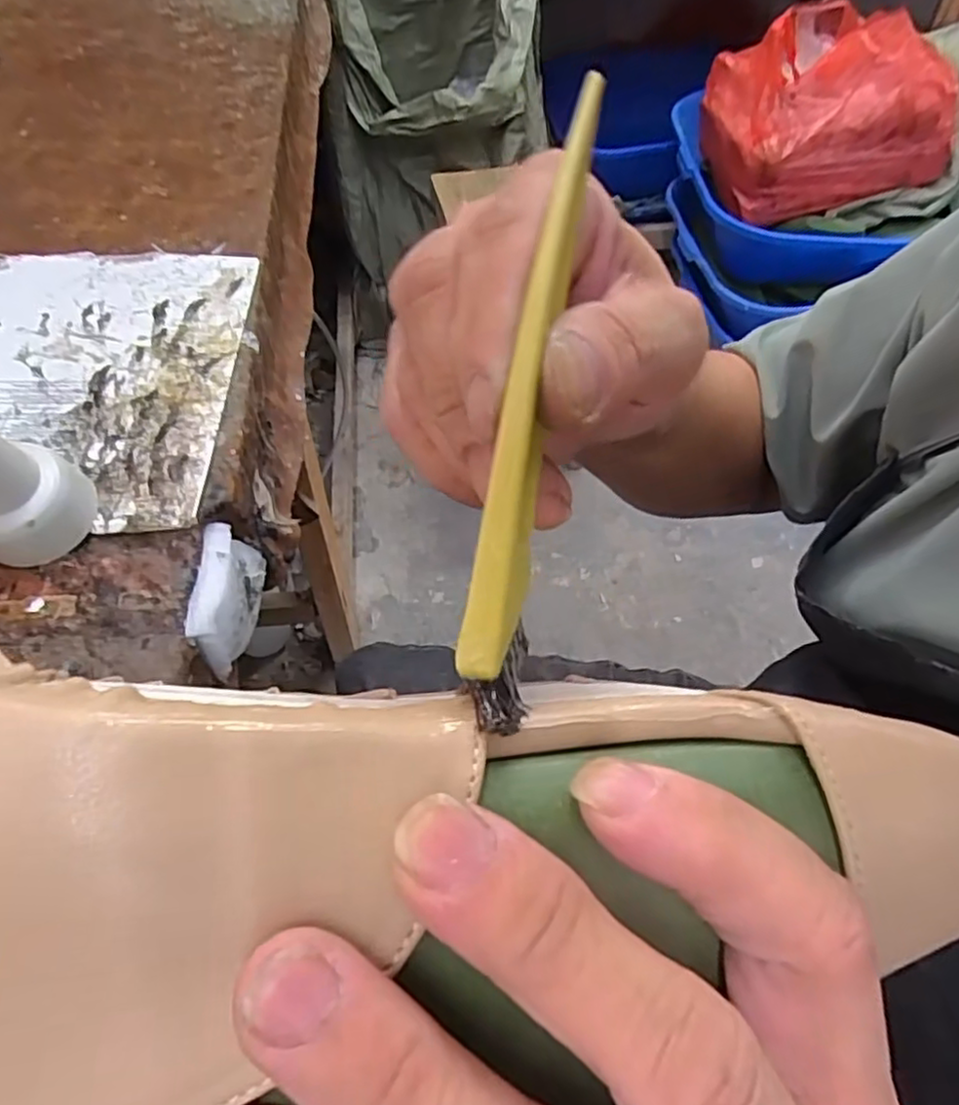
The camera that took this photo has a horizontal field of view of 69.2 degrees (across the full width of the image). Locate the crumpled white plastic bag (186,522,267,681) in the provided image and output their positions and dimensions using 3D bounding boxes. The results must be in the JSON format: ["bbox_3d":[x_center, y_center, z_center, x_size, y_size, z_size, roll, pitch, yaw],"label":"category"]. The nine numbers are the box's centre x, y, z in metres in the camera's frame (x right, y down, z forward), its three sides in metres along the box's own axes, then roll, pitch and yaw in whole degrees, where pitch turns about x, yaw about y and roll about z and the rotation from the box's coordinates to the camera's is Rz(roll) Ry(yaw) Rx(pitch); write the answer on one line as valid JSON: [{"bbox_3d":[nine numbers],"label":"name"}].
[{"bbox_3d":[-0.165,0.028,0.460,0.024,0.068,0.089,0,55,-3],"label":"crumpled white plastic bag"}]

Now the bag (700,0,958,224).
[{"bbox_3d":[0.594,-0.755,1.195,0.372,0.277,0.220,-14,57,-12],"label":"bag"}]

